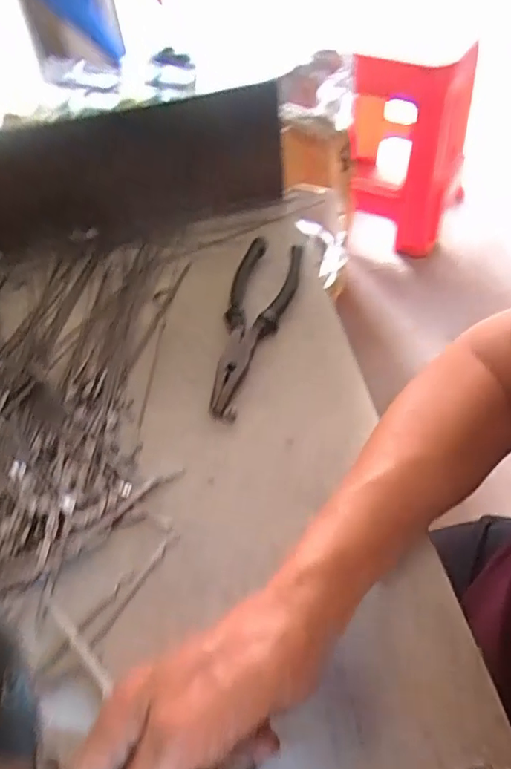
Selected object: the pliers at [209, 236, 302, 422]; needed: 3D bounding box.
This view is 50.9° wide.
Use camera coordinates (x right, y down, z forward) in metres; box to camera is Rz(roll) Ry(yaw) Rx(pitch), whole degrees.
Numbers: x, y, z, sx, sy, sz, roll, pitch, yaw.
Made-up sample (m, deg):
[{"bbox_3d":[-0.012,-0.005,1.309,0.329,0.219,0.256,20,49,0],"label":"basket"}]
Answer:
[{"bbox_3d":[-0.004,-0.055,0.440,0.054,0.012,0.183,12,54,13],"label":"pliers"}]

